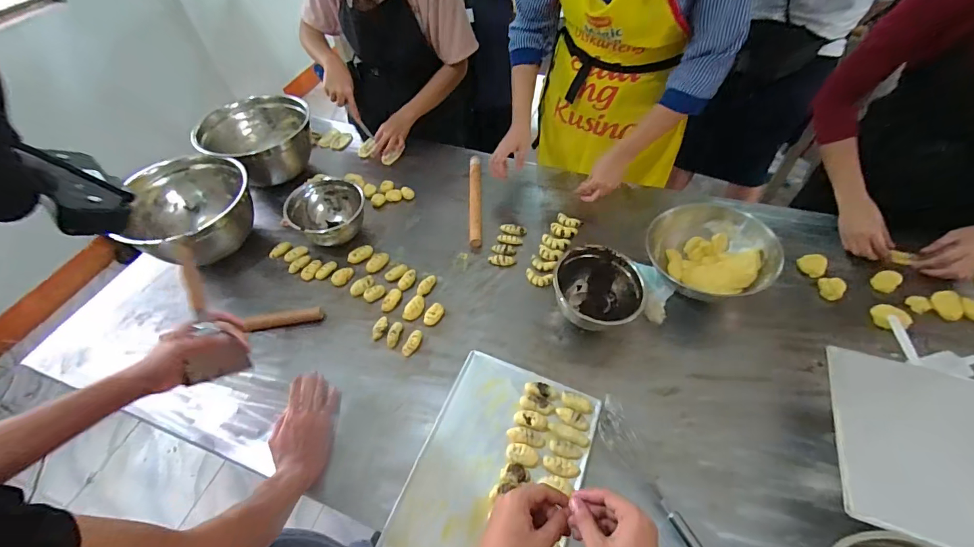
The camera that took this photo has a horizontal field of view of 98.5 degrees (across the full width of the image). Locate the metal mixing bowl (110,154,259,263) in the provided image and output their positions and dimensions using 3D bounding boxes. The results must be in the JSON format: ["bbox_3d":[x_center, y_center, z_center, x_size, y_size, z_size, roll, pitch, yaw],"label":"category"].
[{"bbox_3d":[-0.658,-0.142,0.941,0.241,0.141,0.275,14,55,14],"label":"metal mixing bowl"}]

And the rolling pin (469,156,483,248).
[{"bbox_3d":[-0.029,-0.185,1.067,0.031,0.034,0.311,-3,52,2],"label":"rolling pin"}]

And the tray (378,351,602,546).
[{"bbox_3d":[0.019,0.316,0.674,0.252,0.020,0.346,16,55,16],"label":"tray"}]

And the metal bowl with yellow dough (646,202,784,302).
[{"bbox_3d":[0.450,-0.046,0.852,0.215,0.096,0.209,-12,52,-5],"label":"metal bowl with yellow dough"}]

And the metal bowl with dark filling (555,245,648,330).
[{"bbox_3d":[0.217,0.028,0.823,0.160,0.101,0.146,-2,52,2],"label":"metal bowl with dark filling"}]

